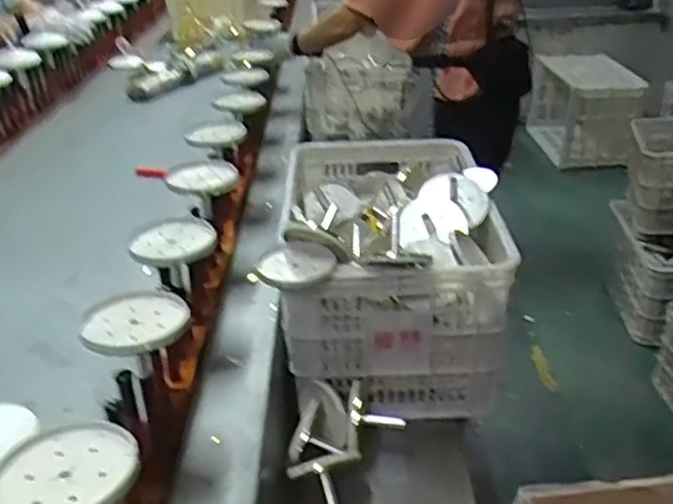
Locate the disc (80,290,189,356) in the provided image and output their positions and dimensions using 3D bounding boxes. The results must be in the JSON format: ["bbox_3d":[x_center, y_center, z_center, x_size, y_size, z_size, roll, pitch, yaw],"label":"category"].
[{"bbox_3d":[-0.217,0.072,0.726,0.112,0.015,0.125,-9,30,-12],"label":"disc"}]

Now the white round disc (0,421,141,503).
[{"bbox_3d":[-0.219,0.179,0.542,0.106,0.008,0.111,-1,29,1],"label":"white round disc"}]

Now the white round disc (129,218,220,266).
[{"bbox_3d":[-0.218,-0.016,0.900,0.111,0.018,0.111,-1,29,1],"label":"white round disc"}]

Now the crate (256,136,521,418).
[{"bbox_3d":[0.080,0.013,1.219,0.369,0.318,0.502,-2,29,-1],"label":"crate"}]

